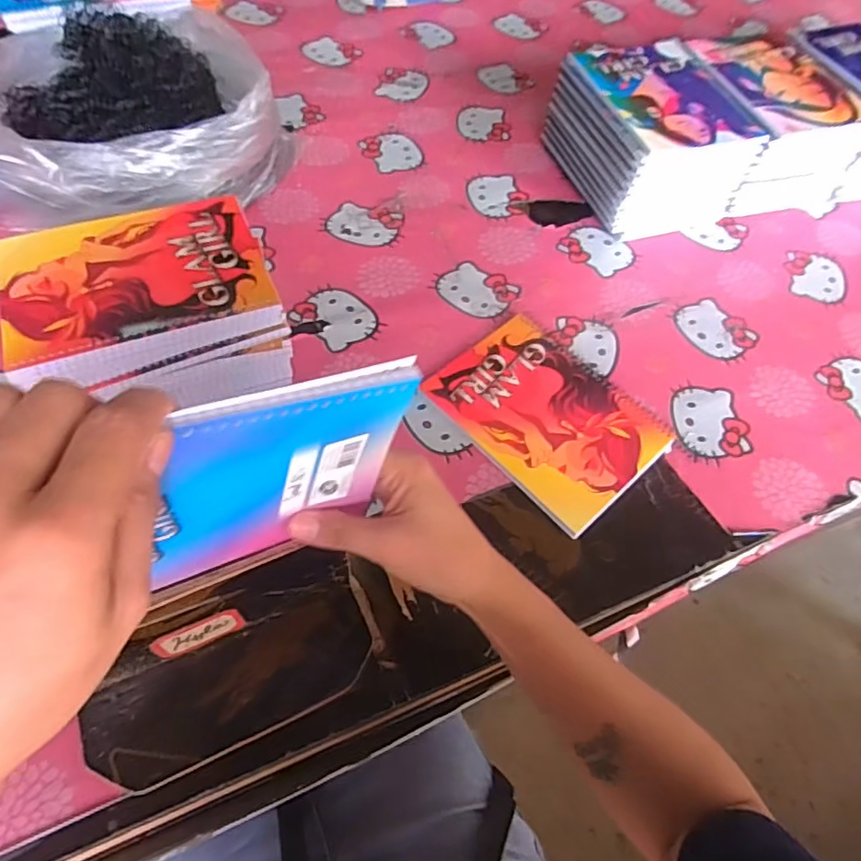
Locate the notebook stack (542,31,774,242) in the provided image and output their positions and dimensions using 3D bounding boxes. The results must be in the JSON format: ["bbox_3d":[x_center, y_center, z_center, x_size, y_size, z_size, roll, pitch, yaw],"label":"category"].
[{"bbox_3d":[0.252,-0.341,0.702,0.159,0.118,0.190,-15,60,-13],"label":"notebook stack"}]

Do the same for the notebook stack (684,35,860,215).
[{"bbox_3d":[0.409,-0.377,0.736,0.174,0.121,0.193,-14,59,-13],"label":"notebook stack"}]

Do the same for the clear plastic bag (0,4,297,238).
[{"bbox_3d":[-0.310,-0.318,0.624,0.312,0.150,0.224,-13,61,-13],"label":"clear plastic bag"}]

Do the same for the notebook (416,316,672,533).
[{"bbox_3d":[0.106,-0.017,0.551,0.143,0.010,0.197,-36,66,-24],"label":"notebook"}]

